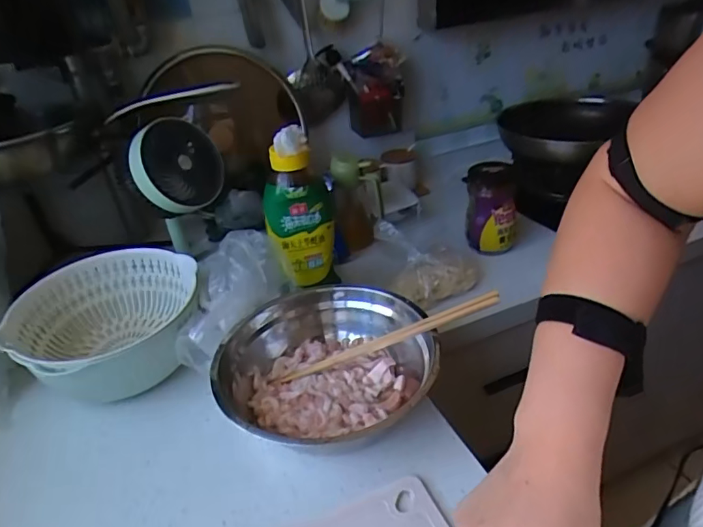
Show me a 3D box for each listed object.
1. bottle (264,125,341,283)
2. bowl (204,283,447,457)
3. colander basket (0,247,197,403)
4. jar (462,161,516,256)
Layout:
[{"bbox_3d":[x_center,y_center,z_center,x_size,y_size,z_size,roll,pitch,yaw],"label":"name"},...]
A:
[{"bbox_3d":[-0.074,-0.080,0.691,0.090,0.208,0.073,-9,32,-5],"label":"bottle"},{"bbox_3d":[-0.027,0.115,0.588,0.247,0.083,0.205,1,31,13],"label":"bowl"},{"bbox_3d":[-0.306,0.091,0.643,0.201,0.130,0.210,-7,30,-1],"label":"colander basket"},{"bbox_3d":[0.253,-0.098,0.899,0.084,0.148,0.079,4,33,16],"label":"jar"}]

